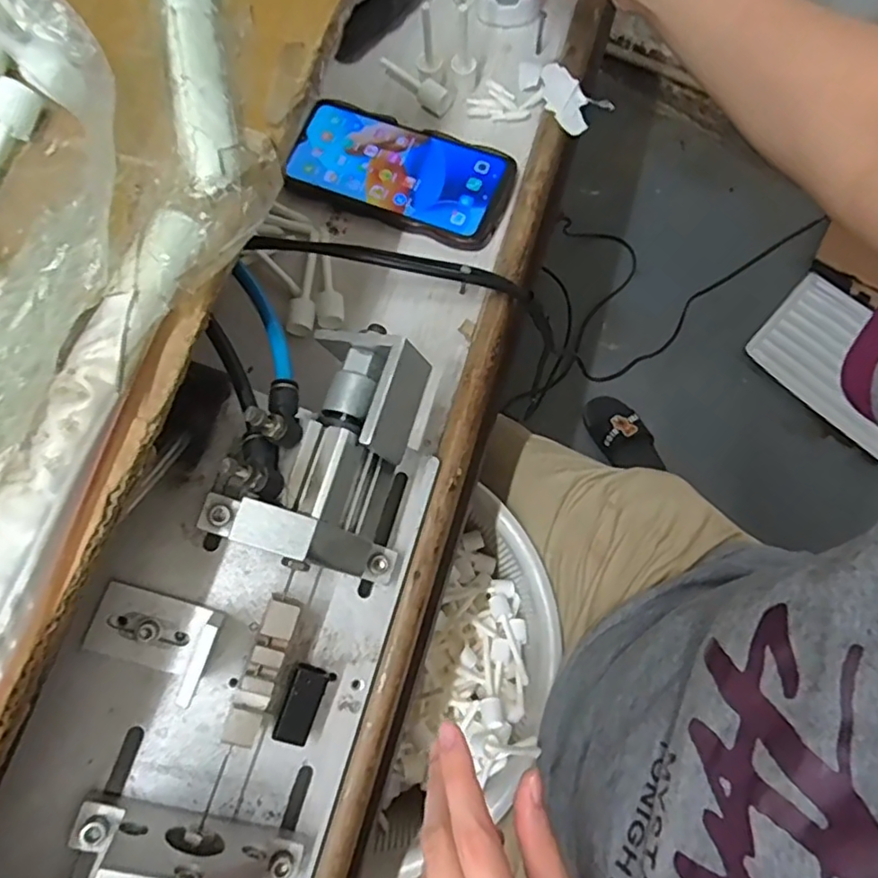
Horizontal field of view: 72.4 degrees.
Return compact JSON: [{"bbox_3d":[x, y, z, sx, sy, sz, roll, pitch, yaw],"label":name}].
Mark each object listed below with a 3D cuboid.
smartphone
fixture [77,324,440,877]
[{"bbox_3d":[-0.028,-0.199,0.444,0.162,0.008,0.082,20,76,7],"label":"smartphone"},{"bbox_3d":[-0.112,0.121,0.309,0.143,0.106,0.379,17,76,6],"label":"fixture"}]

